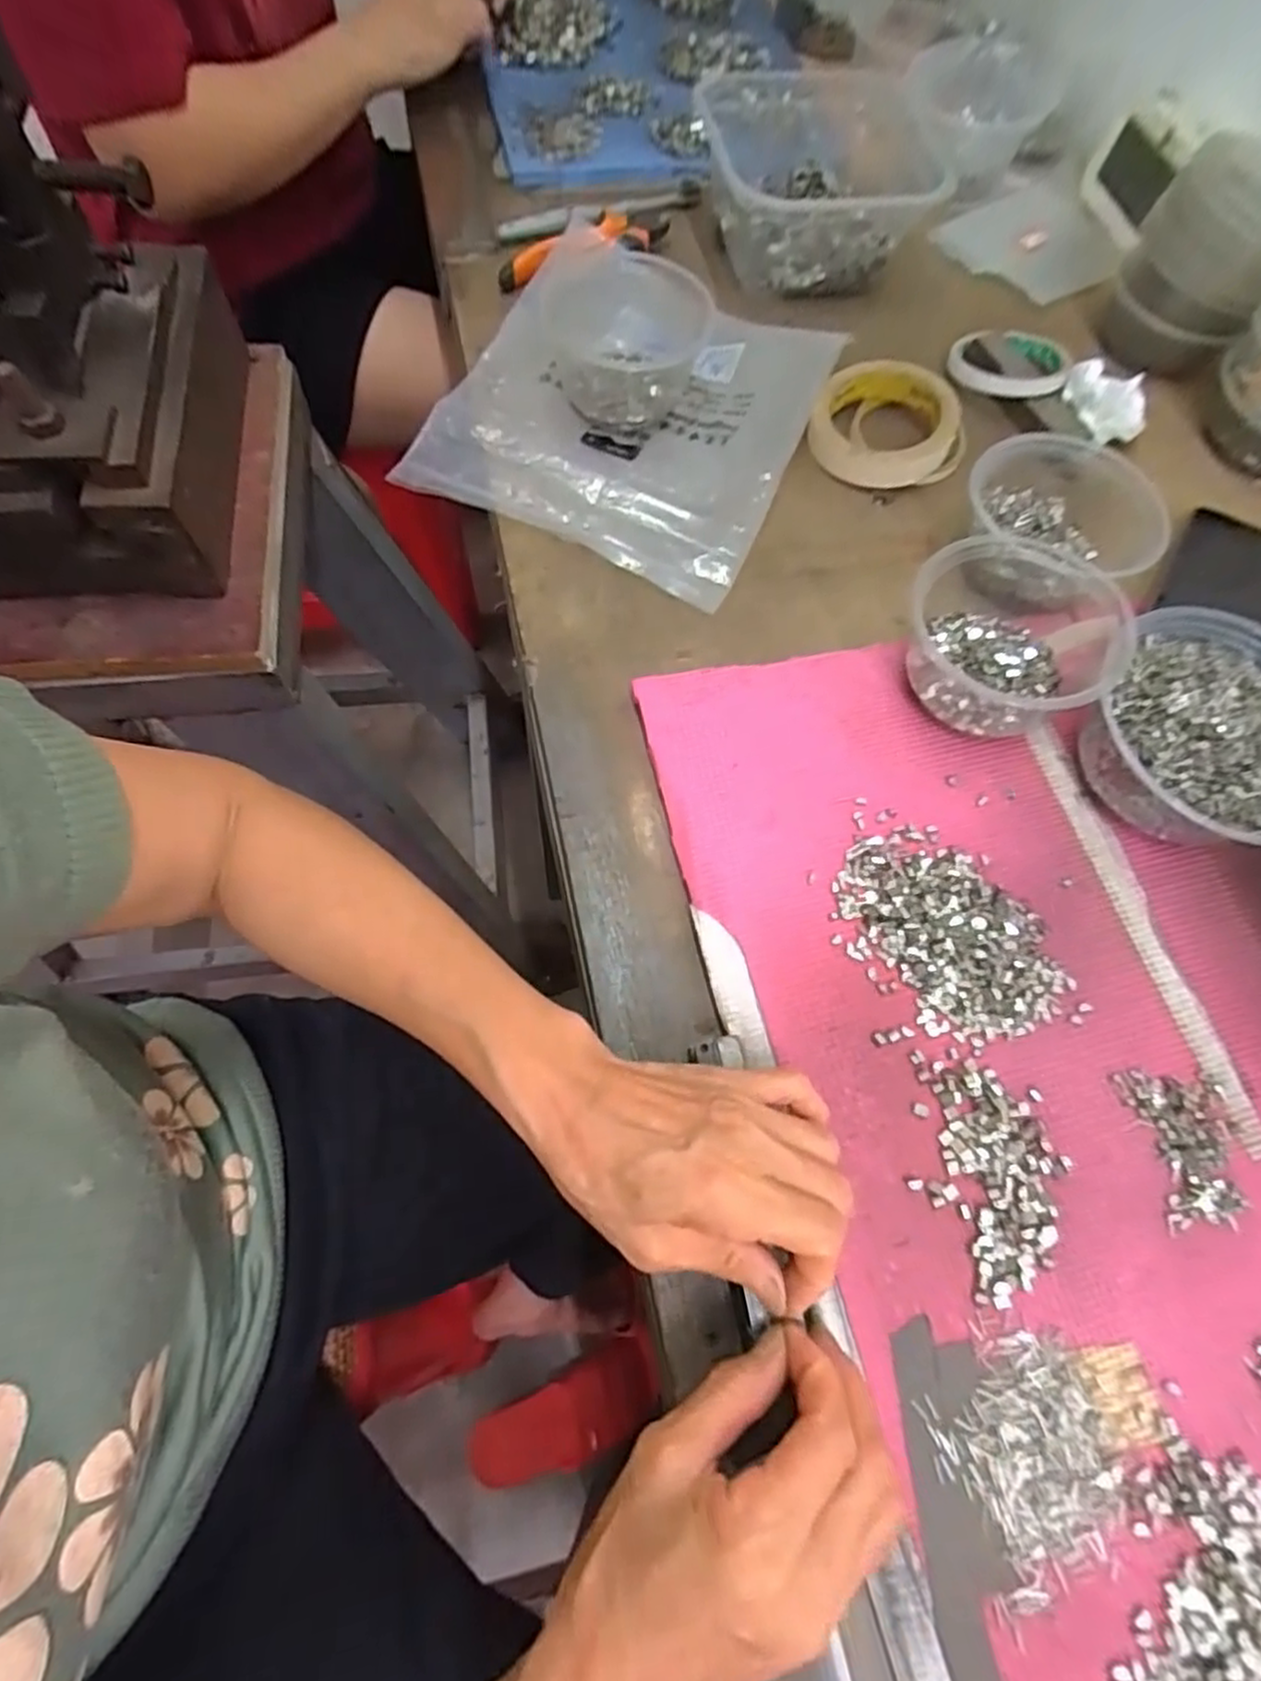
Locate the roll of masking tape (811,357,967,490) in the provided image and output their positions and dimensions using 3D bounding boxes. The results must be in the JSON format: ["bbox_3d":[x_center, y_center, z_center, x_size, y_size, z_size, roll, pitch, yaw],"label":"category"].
[{"bbox_3d":[0.181,-0.294,0.524,0.106,0.028,0.106,2,68,-1],"label":"roll of masking tape"}]

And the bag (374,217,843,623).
[{"bbox_3d":[0.001,-0.313,0.509,0.234,0.048,0.261,23,69,7],"label":"bag"}]

